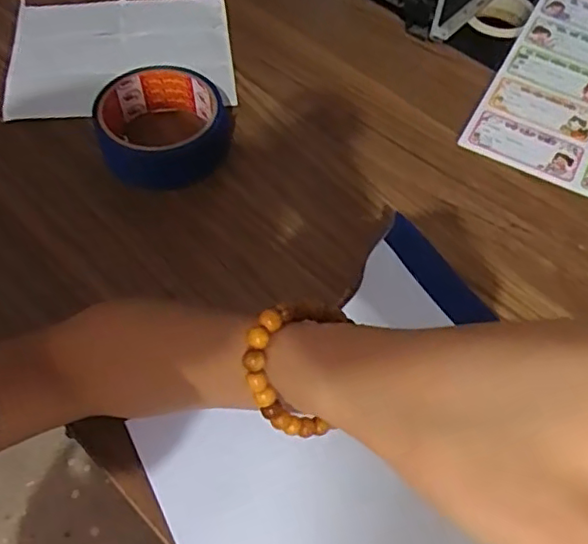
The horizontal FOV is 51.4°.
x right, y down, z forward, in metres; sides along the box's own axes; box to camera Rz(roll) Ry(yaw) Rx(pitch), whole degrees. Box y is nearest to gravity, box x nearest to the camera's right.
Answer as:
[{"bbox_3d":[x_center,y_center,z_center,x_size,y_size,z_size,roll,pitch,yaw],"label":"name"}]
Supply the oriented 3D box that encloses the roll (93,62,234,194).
[{"bbox_3d":[-0.091,-0.105,0.437,0.093,0.042,0.086,0,58,0],"label":"roll"}]

